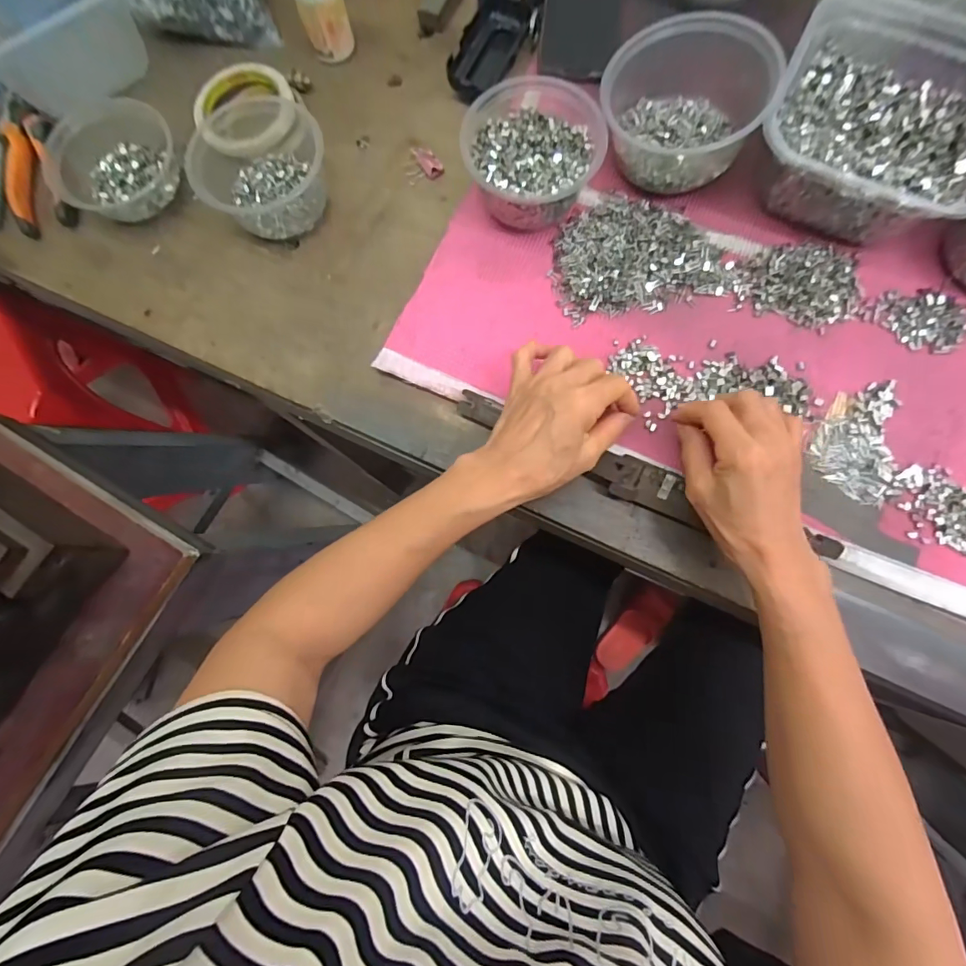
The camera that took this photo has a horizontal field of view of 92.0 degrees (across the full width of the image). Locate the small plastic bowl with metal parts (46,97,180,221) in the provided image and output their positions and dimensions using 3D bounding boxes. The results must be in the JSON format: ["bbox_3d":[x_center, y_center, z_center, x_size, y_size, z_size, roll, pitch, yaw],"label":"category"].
[{"bbox_3d":[-0.345,-0.305,0.437,0.110,0.047,0.101,0,81,3],"label":"small plastic bowl with metal parts"}]

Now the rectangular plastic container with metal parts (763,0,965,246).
[{"bbox_3d":[0.322,-0.293,0.385,0.167,0.072,0.171,27,84,7],"label":"rectangular plastic container with metal parts"}]

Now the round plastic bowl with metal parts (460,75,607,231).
[{"bbox_3d":[0.041,-0.283,0.405,0.111,0.054,0.114,0,81,3],"label":"round plastic bowl with metal parts"}]

